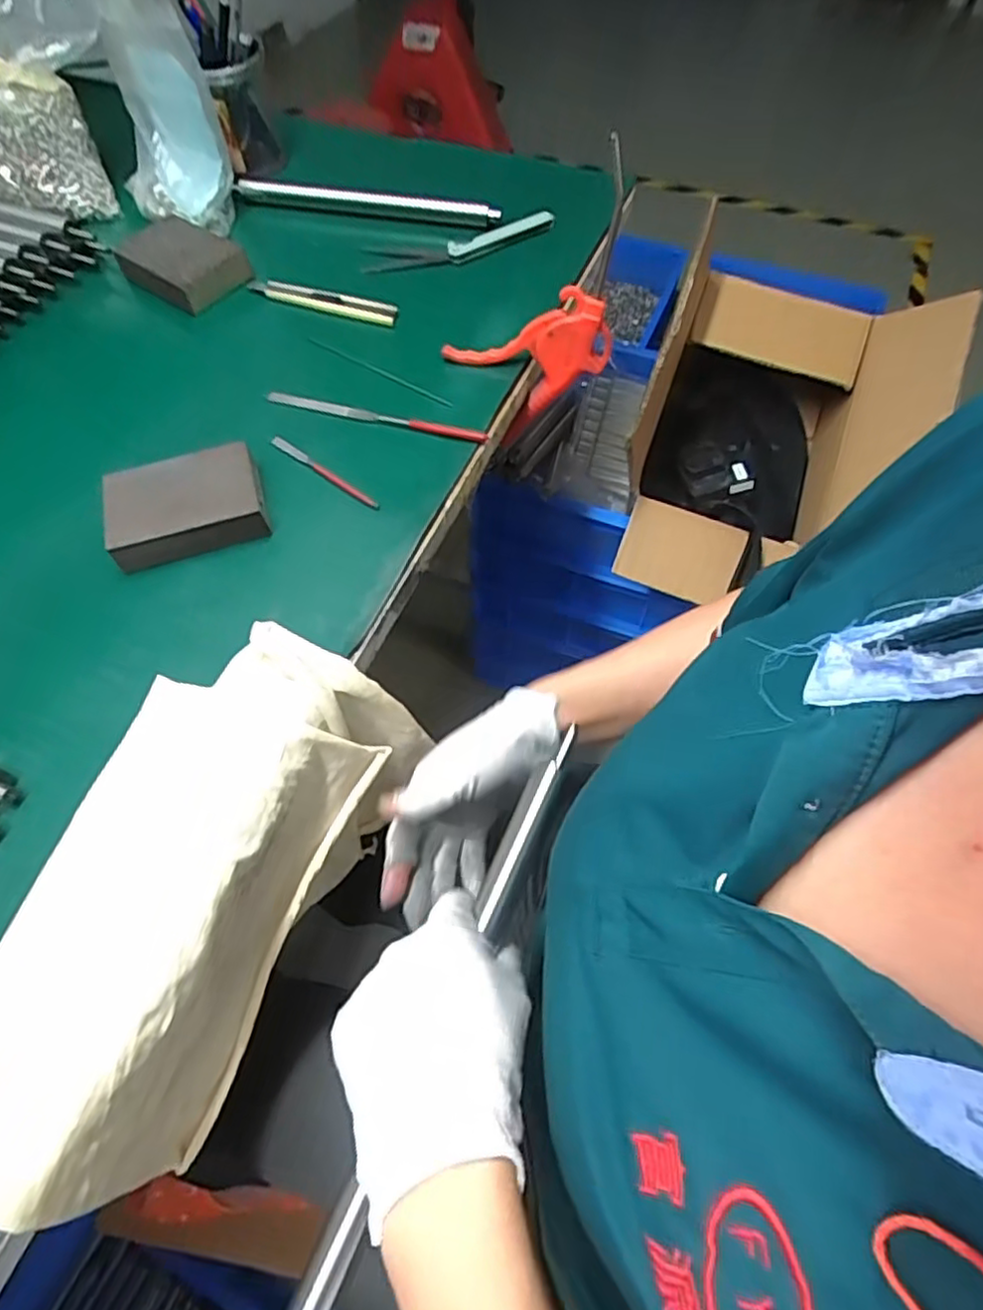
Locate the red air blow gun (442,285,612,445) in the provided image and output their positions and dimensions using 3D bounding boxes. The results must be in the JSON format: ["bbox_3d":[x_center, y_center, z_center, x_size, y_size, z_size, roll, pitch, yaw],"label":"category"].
[{"bbox_3d":[0.027,-0.225,0.518,0.124,0.112,0.033,2,60,1],"label":"red air blow gun"}]

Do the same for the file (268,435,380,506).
[{"bbox_3d":[-0.119,-0.131,0.469,0.104,0.006,0.009,36,66,19],"label":"file"}]

